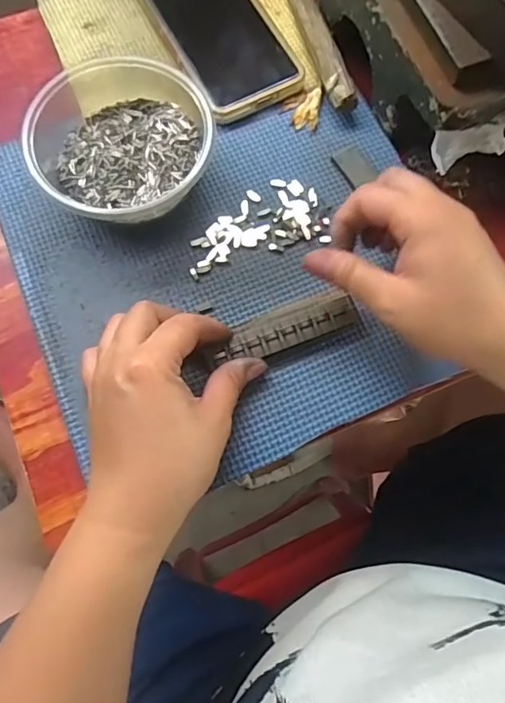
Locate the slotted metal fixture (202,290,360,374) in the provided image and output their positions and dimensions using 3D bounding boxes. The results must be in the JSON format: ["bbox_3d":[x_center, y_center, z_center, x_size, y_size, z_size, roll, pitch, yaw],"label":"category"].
[{"bbox_3d":[0.017,-0.014,0.317,0.098,0.014,0.028,-21,75,-7],"label":"slotted metal fixture"}]

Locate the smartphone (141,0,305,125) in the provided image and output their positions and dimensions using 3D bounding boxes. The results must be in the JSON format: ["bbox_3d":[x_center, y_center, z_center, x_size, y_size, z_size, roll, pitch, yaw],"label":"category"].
[{"bbox_3d":[-0.028,-0.244,0.376,0.075,0.009,0.156,-26,76,-8],"label":"smartphone"}]

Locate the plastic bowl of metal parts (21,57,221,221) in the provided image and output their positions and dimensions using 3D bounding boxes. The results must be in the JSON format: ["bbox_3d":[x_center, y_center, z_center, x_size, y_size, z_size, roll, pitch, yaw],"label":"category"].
[{"bbox_3d":[-0.085,-0.138,0.332,0.111,0.046,0.117,0,74,-1],"label":"plastic bowl of metal parts"}]

